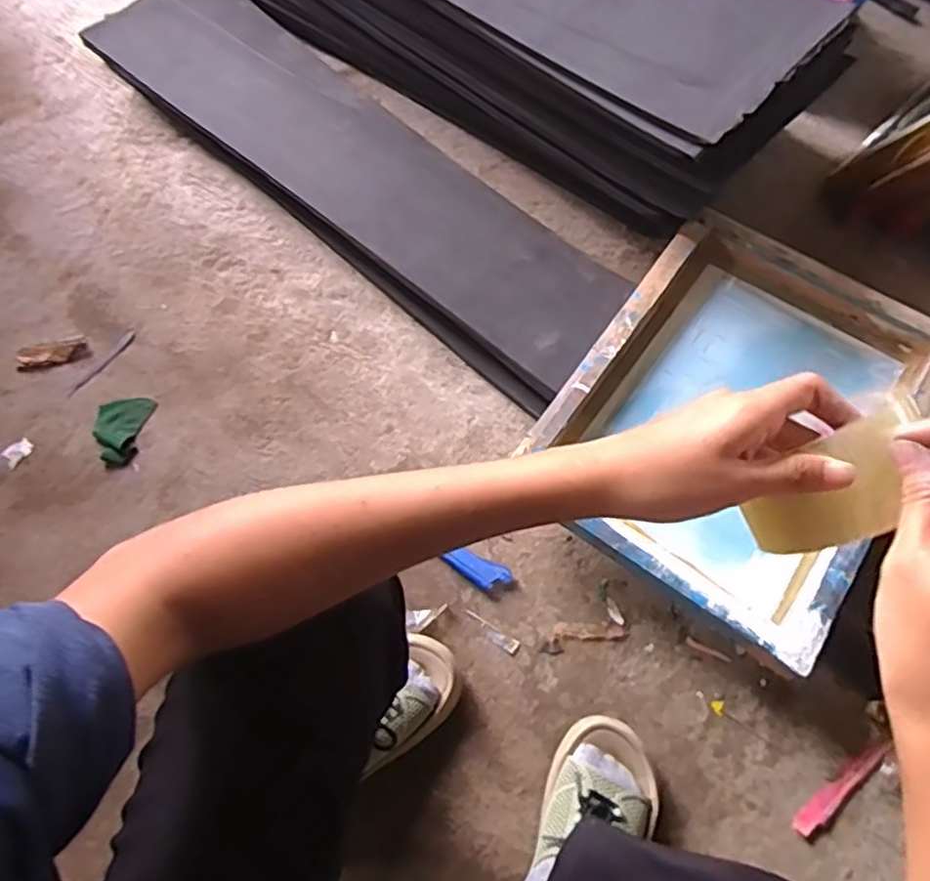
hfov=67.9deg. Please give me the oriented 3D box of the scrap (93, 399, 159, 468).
[{"bbox_3d":[-0.416,-0.015,0.831,0.059,0.013,0.088,10,65,5],"label":"scrap"}]

